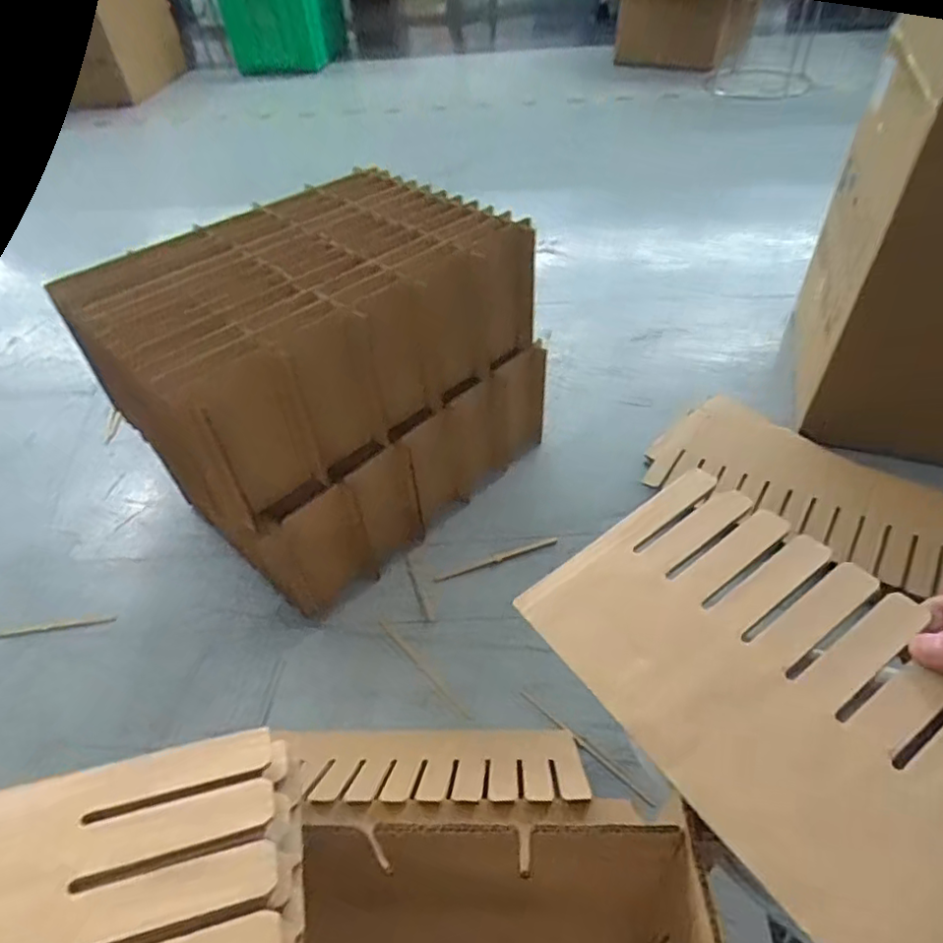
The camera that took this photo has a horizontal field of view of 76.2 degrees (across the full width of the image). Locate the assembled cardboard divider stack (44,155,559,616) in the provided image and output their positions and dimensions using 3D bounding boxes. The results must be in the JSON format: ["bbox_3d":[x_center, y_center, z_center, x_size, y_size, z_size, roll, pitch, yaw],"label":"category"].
[{"bbox_3d":[-0.166,-0.125,0.819,0.468,0.373,0.341,-35,53,-25],"label":"assembled cardboard divider stack"}]

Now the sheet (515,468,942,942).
[{"bbox_3d":[0.189,0.129,0.313,0.171,0.007,0.339,-33,47,-15],"label":"sheet"}]

